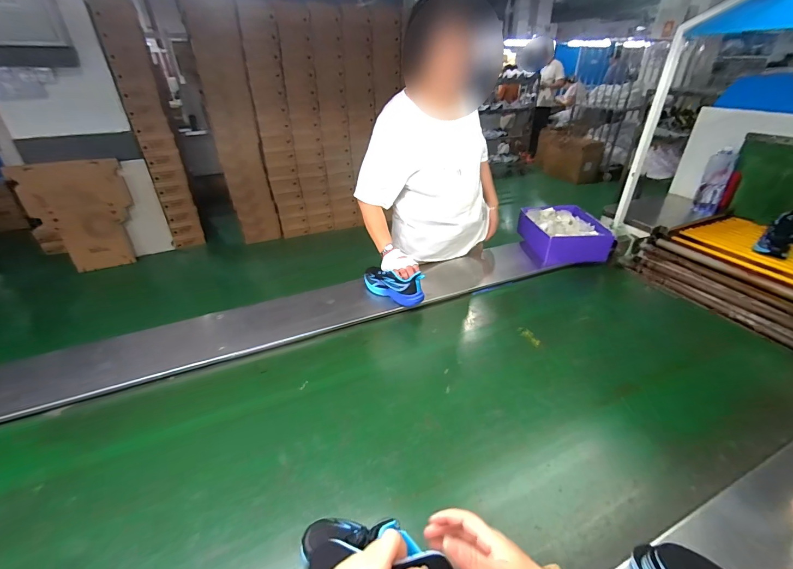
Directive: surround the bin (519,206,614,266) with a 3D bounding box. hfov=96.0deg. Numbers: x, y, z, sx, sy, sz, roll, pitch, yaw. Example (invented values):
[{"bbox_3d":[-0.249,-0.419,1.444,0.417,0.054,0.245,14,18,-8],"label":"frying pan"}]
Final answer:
[{"bbox_3d":[0.718,-0.224,1.562,0.301,0.161,0.315,-2,32,0],"label":"bin"}]

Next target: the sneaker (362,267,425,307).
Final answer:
[{"bbox_3d":[-0.021,-0.006,1.201,0.228,0.091,0.070,24,40,35],"label":"sneaker"}]

